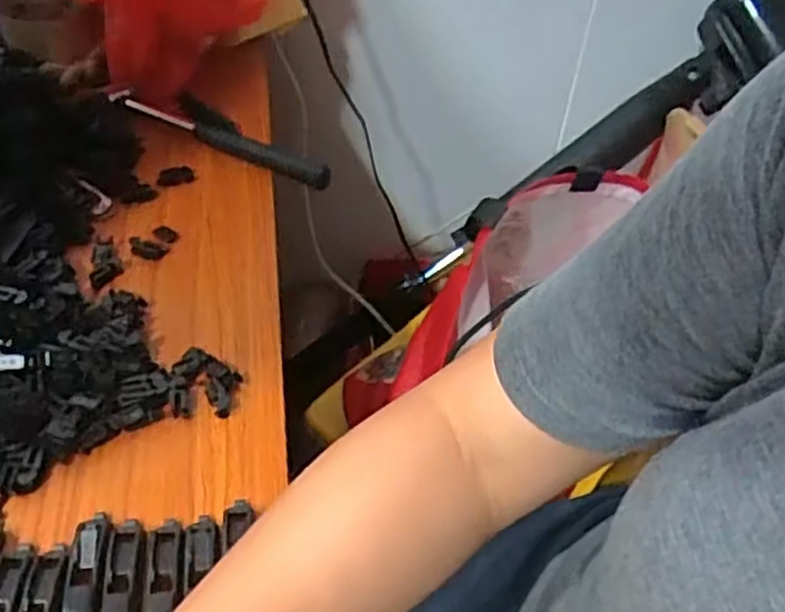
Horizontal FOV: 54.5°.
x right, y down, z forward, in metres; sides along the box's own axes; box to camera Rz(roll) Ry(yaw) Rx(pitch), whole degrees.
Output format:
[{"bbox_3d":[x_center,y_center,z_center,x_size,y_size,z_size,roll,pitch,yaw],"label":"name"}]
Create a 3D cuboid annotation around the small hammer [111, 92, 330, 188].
[{"bbox_3d":[-0.157,-0.155,0.693,0.217,0.020,0.028,22,46,16],"label":"small hammer"}]

